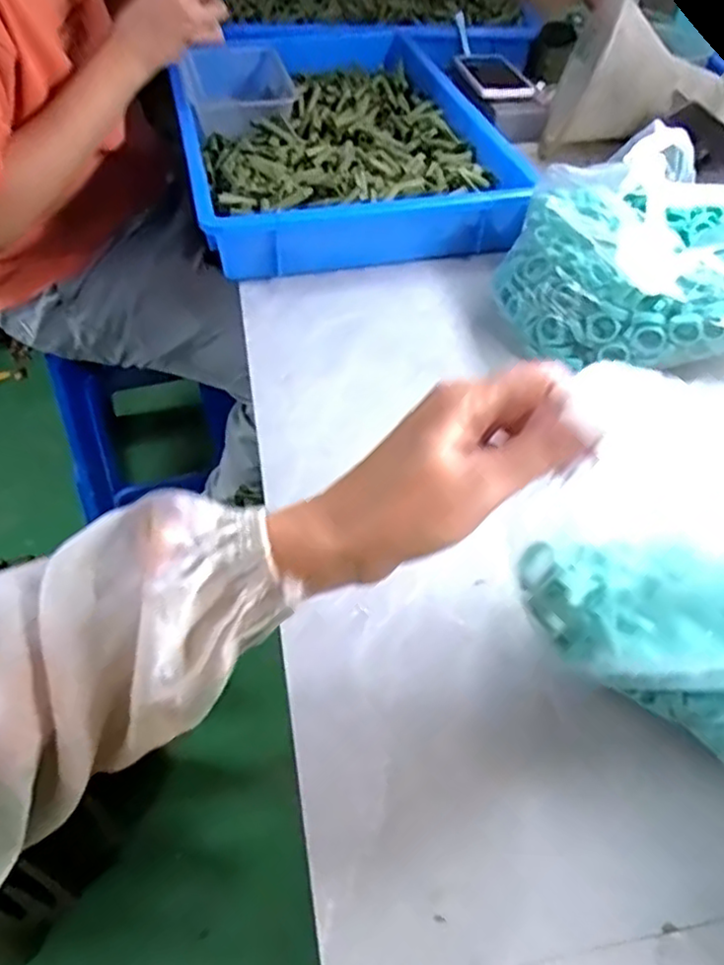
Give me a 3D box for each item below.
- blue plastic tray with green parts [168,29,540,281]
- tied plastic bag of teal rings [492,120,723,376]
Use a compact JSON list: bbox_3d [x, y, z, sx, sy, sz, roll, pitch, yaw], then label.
[{"bbox_3d":[-0.033,-0.476,0.925,0.405,0.075,0.600,-10,49,-10],"label":"blue plastic tray with green parts"},{"bbox_3d":[0.266,-0.204,0.621,0.263,0.165,0.168,10,49,8],"label":"tied plastic bag of teal rings"}]

